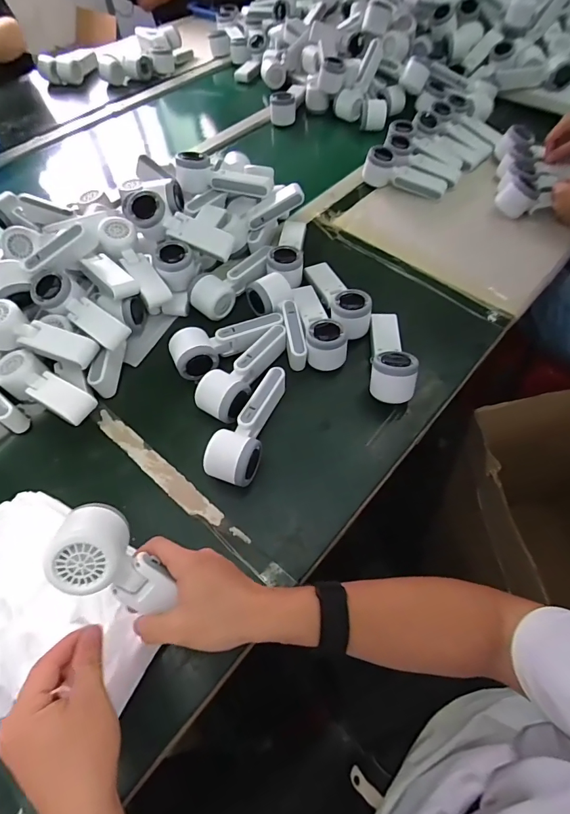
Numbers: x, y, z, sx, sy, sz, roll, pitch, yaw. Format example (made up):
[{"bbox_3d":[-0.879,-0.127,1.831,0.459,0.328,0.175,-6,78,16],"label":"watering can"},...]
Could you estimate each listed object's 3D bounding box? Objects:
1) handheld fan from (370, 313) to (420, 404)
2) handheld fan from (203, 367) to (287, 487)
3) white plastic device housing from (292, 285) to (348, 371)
[{"bbox_3d":[0.149,-0.079,0.587,0.057,0.066,0.153,5,59,2],"label":"handheld fan"},{"bbox_3d":[-0.043,0.020,0.530,0.057,0.055,0.166,19,60,10],"label":"handheld fan"},{"bbox_3d":[0.049,-0.131,0.622,0.059,0.052,0.166,-8,59,-5],"label":"white plastic device housing"}]

